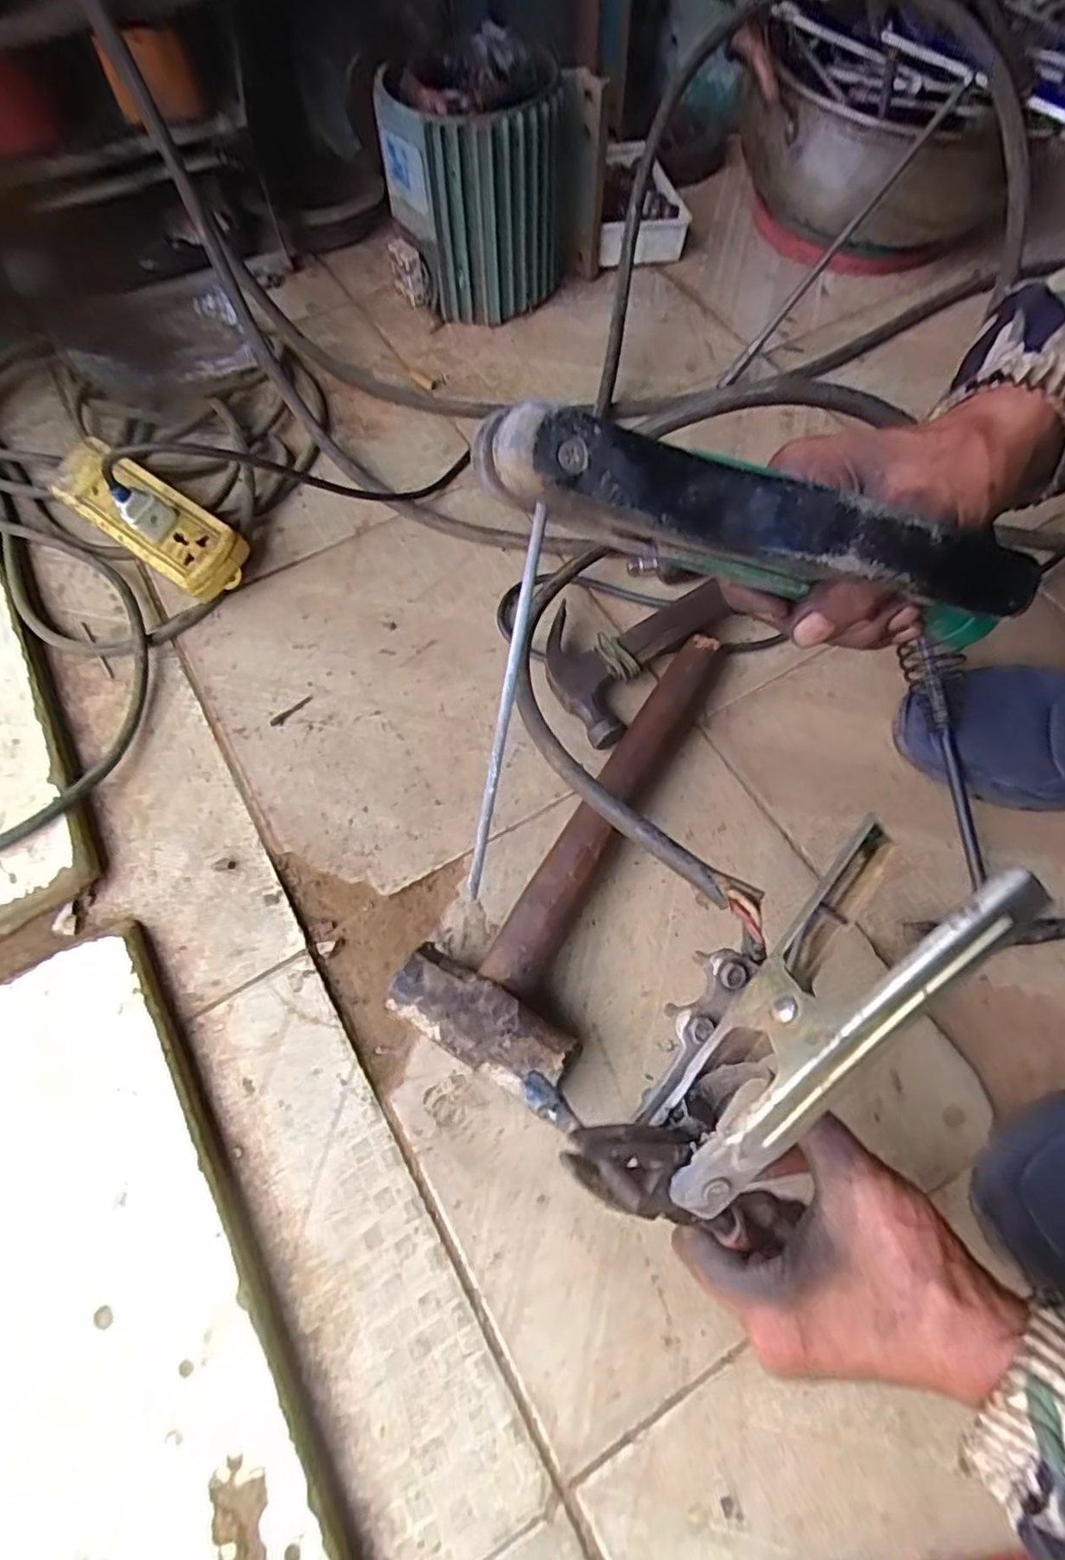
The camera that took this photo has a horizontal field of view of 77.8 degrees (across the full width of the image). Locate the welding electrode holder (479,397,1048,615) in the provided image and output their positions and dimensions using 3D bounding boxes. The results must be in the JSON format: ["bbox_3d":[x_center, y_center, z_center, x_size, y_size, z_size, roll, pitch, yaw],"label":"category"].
[{"bbox_3d":[0.084,-0.085,0.223,0.203,0.035,0.027,8,64,-13],"label":"welding electrode holder"}]

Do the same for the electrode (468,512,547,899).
[{"bbox_3d":[-0.010,-0.023,0.236,0.004,0.004,0.141,14,107,8],"label":"electrode"}]

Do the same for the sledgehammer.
[{"bbox_3d":[0.059,0.042,0.419,0.108,0.045,0.322,36,72,16],"label":"sledgehammer"}]

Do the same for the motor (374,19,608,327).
[{"bbox_3d":[-0.046,-0.553,0.636,0.150,0.173,0.175,39,72,17],"label":"motor"}]

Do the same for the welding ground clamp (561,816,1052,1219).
[{"bbox_3d":[0.097,0.091,0.255,0.179,0.071,0.060,-41,69,2],"label":"welding ground clamp"}]

